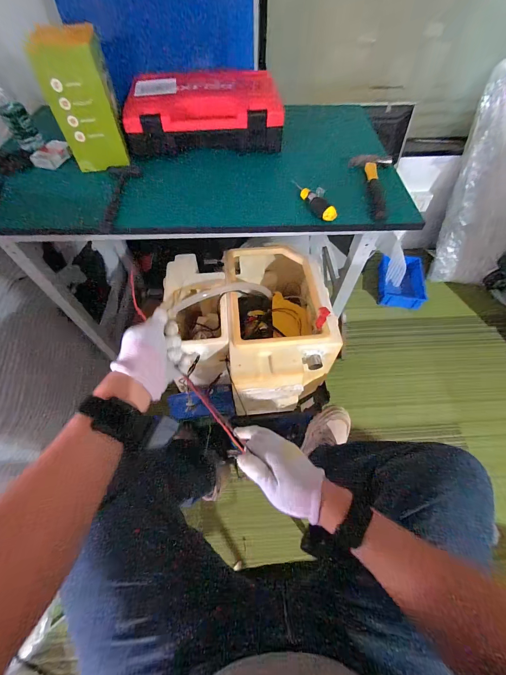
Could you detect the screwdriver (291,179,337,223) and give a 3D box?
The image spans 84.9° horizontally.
[{"bbox_3d":[0.128,-0.286,0.571,0.030,0.027,0.139,-19,60,-11],"label":"screwdriver"}]

